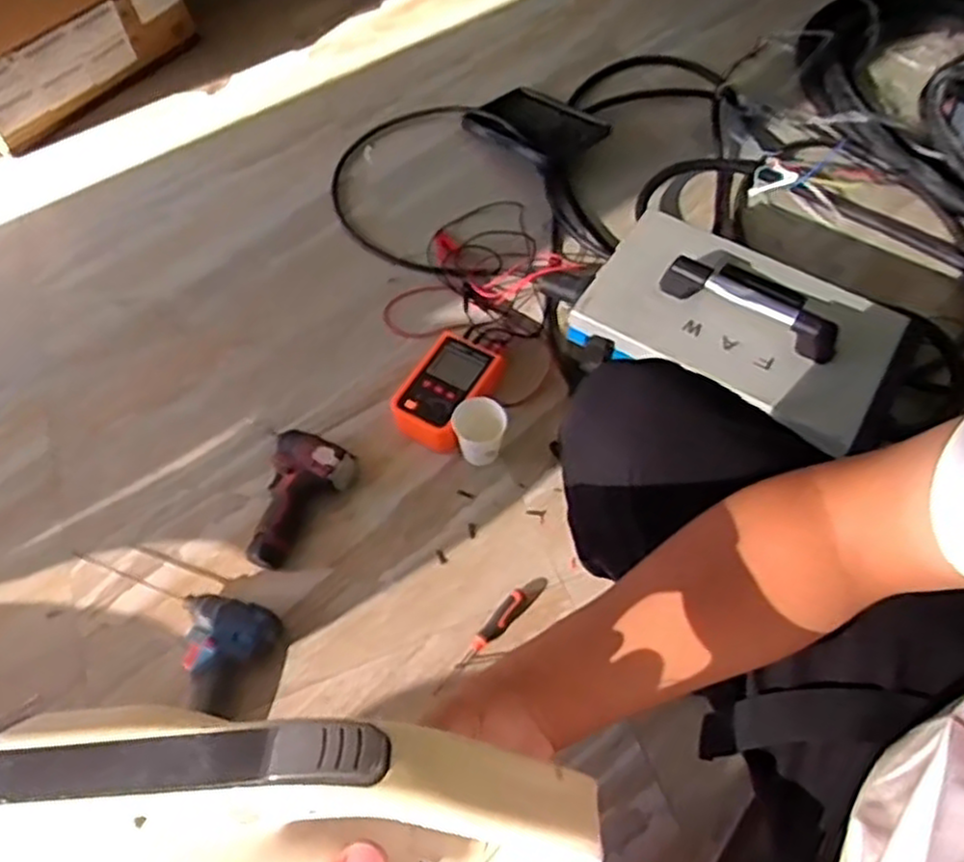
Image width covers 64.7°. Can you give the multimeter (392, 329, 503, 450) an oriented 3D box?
[{"bbox_3d":[-0.047,-0.058,1.112,0.114,0.061,0.172,23,63,14],"label":"multimeter"}]

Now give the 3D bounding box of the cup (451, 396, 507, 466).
[{"bbox_3d":[-0.001,0.003,1.076,0.072,0.095,0.069,-1,59,1],"label":"cup"}]

